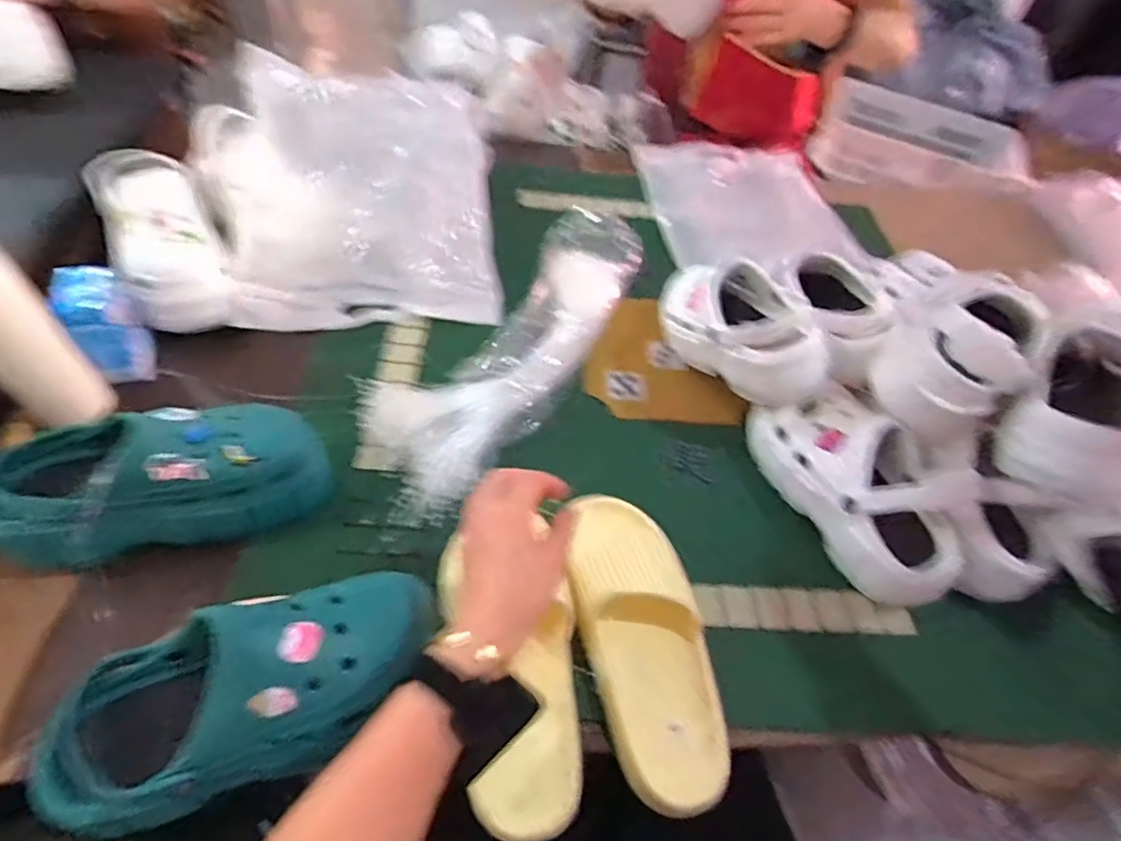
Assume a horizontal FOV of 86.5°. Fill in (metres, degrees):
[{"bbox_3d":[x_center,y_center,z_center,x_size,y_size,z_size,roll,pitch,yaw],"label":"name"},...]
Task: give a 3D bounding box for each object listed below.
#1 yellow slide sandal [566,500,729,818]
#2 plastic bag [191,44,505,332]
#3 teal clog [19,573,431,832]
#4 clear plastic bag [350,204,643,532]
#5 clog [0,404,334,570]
[{"bbox_3d":[0.070,0.176,0.510,0.104,0.050,0.262,-8,58,-10],"label":"yellow slide sandal"},{"bbox_3d":[-0.269,-0.307,0.785,0.355,0.158,0.362,-5,55,-7],"label":"plastic bag"},{"bbox_3d":[-0.212,0.192,0.423,0.249,0.103,0.106,-17,57,-15],"label":"teal clog"},{"bbox_3d":[-0.045,-0.096,0.743,0.177,0.070,0.536,31,58,18],"label":"clear plastic bag"},{"bbox_3d":[-0.339,0.047,0.506,0.250,0.117,0.119,-18,57,-16],"label":"clog"}]

